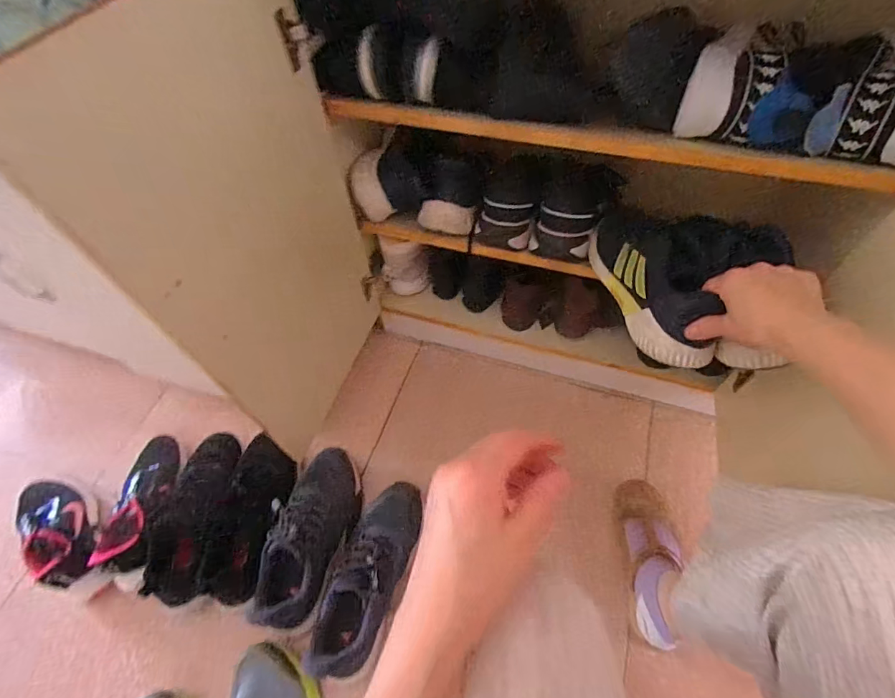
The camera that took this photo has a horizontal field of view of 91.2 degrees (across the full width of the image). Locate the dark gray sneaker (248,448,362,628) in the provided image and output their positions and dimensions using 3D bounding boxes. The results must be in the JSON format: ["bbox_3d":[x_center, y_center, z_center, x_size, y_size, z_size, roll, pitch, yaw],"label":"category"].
[{"bbox_3d":[-0.225,0.296,0.721,0.116,0.093,0.284,3,57,7],"label":"dark gray sneaker"}]

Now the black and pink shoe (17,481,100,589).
[{"bbox_3d":[-0.672,0.306,0.750,0.247,0.066,0.099,28,62,35],"label":"black and pink shoe"}]

